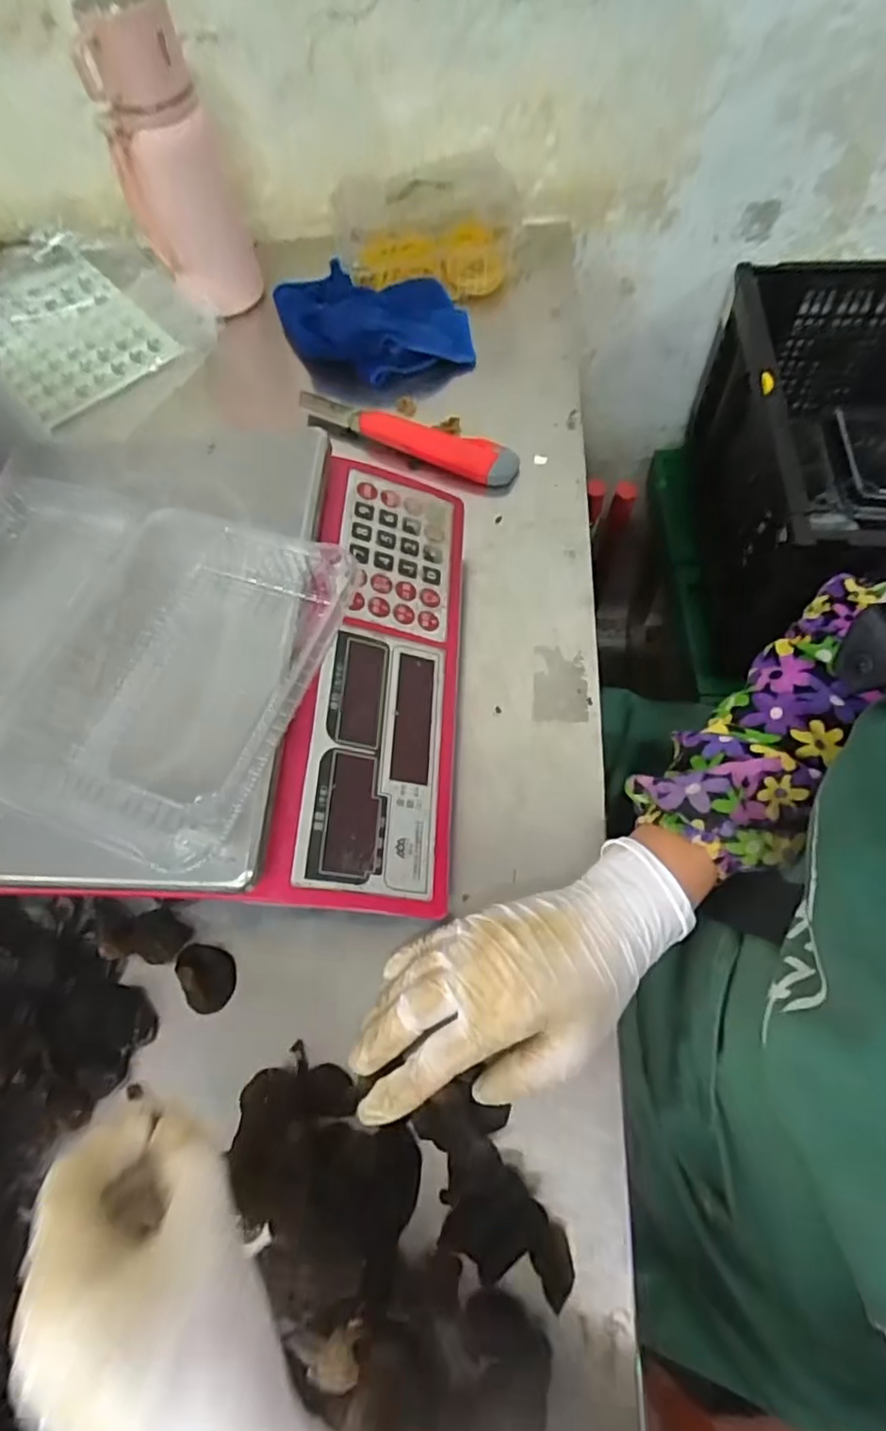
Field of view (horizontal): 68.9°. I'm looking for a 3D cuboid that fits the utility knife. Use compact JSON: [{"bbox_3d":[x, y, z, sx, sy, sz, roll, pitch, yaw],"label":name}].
[{"bbox_3d":[-0.035,-0.242,0.554,0.209,0.015,0.036,25,69,16],"label":"utility knife"}]

